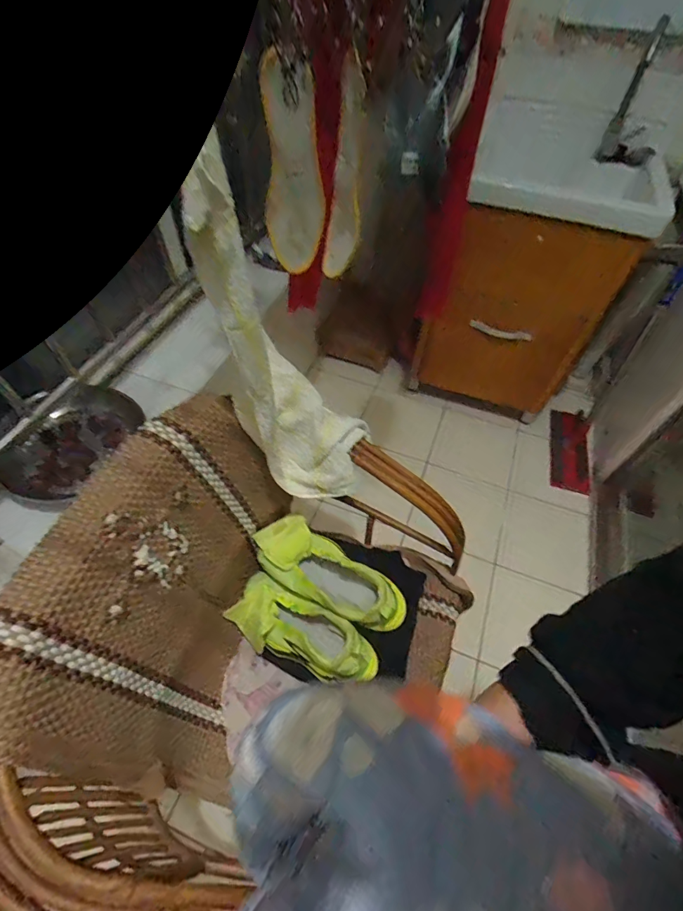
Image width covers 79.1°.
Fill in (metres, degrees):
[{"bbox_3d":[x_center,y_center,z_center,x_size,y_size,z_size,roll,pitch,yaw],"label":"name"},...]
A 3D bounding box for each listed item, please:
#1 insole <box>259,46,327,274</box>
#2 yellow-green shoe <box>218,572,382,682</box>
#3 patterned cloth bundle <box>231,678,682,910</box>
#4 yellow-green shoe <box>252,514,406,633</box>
[{"bbox_3d":[-0.066,-0.395,0.597,0.087,0.264,0.018,-3,53,-10],"label":"insole"},{"bbox_3d":[-0.071,0.306,0.726,0.285,0.103,0.102,15,51,29],"label":"yellow-green shoe"},{"bbox_3d":[0.053,0.214,0.170,0.223,0.077,0.194,11,52,6],"label":"patterned cloth bundle"},{"bbox_3d":[-0.024,0.219,0.756,0.294,0.084,0.112,28,56,19],"label":"yellow-green shoe"}]

